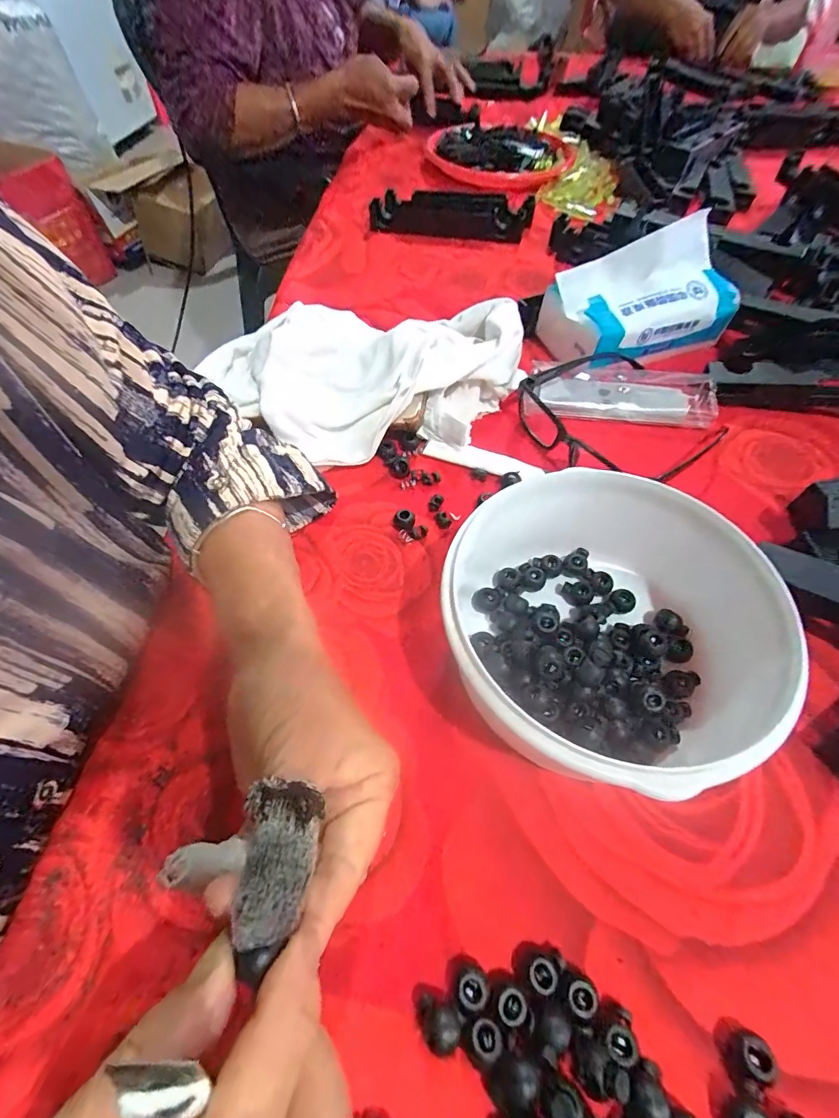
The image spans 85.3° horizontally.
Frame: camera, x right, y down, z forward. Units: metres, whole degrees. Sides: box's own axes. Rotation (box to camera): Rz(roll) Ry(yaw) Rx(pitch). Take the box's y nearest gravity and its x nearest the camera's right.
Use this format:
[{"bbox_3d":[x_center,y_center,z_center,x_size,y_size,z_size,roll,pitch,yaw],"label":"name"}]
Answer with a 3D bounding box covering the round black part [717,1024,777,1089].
[{"bbox_3d":[0.129,0.196,0.180,0.015,0.010,0.014,17,57,11],"label":"round black part"}]

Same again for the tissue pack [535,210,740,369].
[{"bbox_3d":[0.207,-0.245,0.422,0.169,0.077,0.087,-17,57,-12],"label":"tissue pack"}]

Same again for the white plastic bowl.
[{"bbox_3d":[0.096,0.039,0.247,0.157,0.079,0.161,0,55,-1],"label":"white plastic bowl"}]

